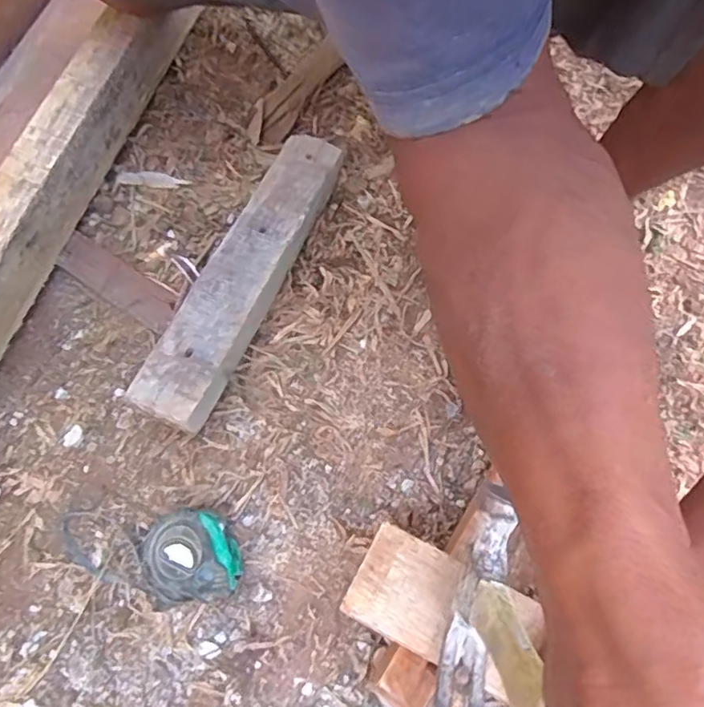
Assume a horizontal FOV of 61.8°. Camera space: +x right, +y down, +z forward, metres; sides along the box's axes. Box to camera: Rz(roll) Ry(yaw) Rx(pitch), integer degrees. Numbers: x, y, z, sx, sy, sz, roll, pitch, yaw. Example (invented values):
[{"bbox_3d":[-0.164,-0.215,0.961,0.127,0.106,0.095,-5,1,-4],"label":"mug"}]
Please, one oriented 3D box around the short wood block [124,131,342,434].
[{"bbox_3d":[-0.090,-0.073,0.512,0.062,0.043,0.290,20,69,8],"label":"short wood block"}]

